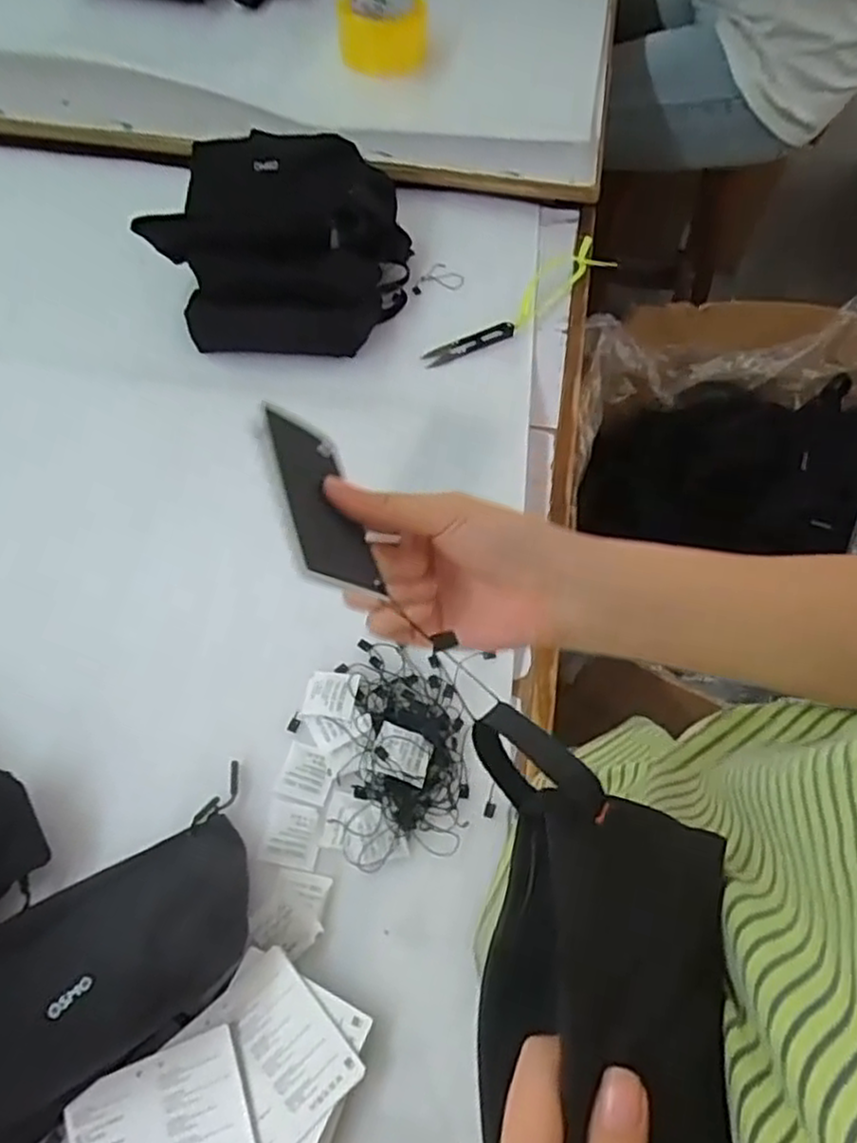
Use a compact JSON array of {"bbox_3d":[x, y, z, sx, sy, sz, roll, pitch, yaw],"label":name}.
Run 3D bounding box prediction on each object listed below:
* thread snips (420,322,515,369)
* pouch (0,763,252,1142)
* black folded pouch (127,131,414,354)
[{"bbox_3d":[0.042,-0.234,0.744,0.101,0.010,0.027,-21,64,-12],"label":"thread snips"},{"bbox_3d":[-0.227,0.256,0.432,0.287,0.083,0.123,-33,67,-17],"label":"pouch"},{"bbox_3d":[-0.149,-0.332,0.740,0.247,0.111,0.205,4,62,1],"label":"black folded pouch"}]

